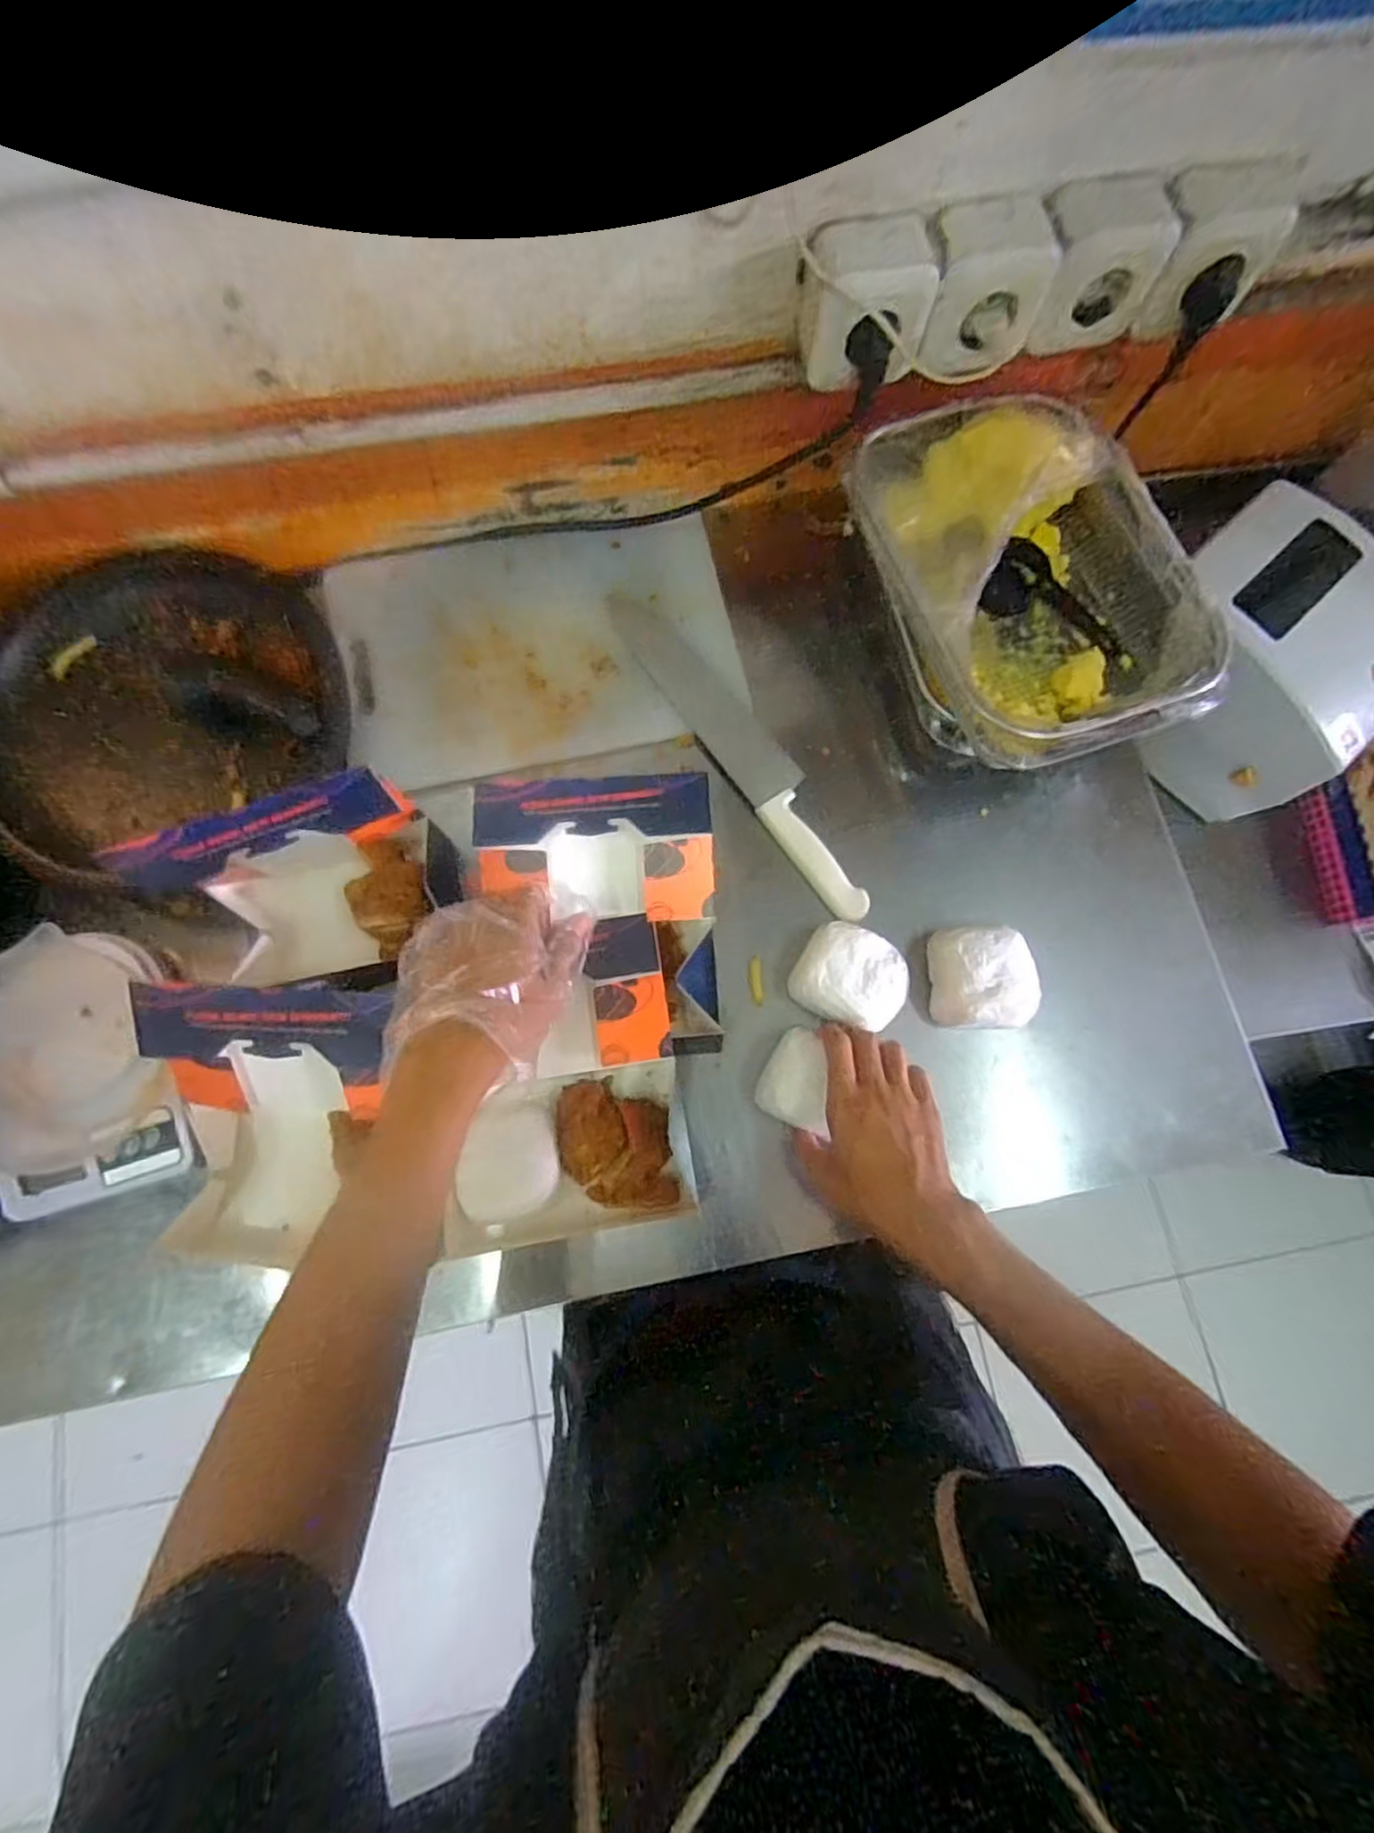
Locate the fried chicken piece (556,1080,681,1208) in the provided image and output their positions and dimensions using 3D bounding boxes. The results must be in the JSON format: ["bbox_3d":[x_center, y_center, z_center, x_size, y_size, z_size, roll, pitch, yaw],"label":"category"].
[{"bbox_3d":[-0.054,0.172,0.538,0.083,0.041,0.095,-6,77,-3],"label":"fried chicken piece"}]

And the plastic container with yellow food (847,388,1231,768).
[{"bbox_3d":[0.267,-0.265,0.570,0.215,0.082,0.299,-20,78,-6],"label":"plastic container with yellow food"}]

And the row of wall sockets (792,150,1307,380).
[{"bbox_3d":[0.246,-0.445,0.502,0.332,0.078,0.066,-9,77,-3],"label":"row of wall sockets"}]

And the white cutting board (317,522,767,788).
[{"bbox_3d":[-0.133,-0.246,0.642,0.343,0.019,0.228,-13,77,-4],"label":"white cutting board"}]

